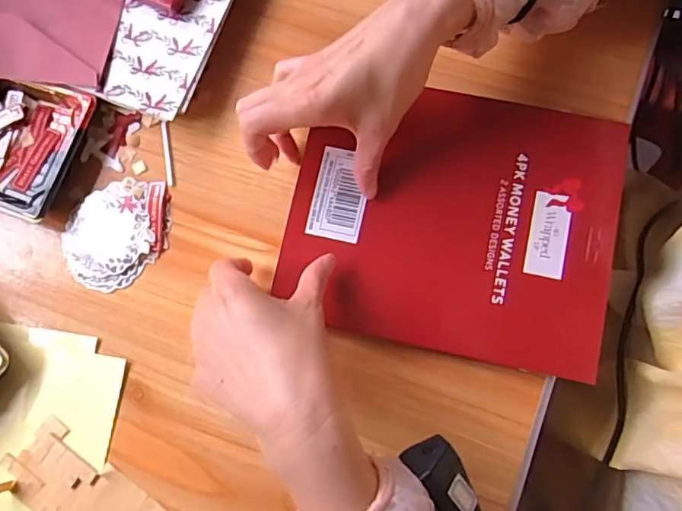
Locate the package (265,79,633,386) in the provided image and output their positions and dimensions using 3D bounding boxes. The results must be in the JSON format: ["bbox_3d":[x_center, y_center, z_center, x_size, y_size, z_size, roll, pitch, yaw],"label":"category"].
[{"bbox_3d":[0.080,-0.028,0.397,0.232,0.018,0.191,12,80,3],"label":"package"}]

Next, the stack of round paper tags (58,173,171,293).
[{"bbox_3d":[-0.180,-0.021,0.430,0.096,0.007,0.079,-44,78,-4],"label":"stack of round paper tags"}]

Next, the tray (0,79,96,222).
[{"bbox_3d":[-0.291,-0.100,0.447,0.150,0.029,0.108,19,81,9],"label":"tray"}]

